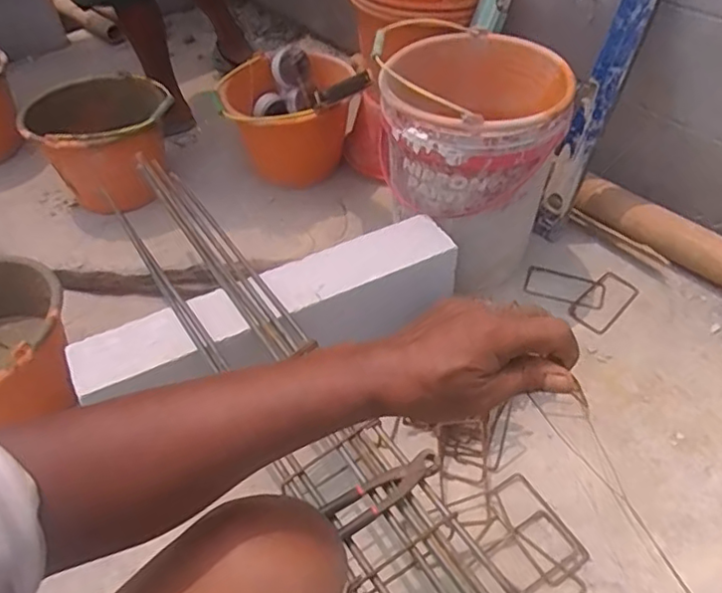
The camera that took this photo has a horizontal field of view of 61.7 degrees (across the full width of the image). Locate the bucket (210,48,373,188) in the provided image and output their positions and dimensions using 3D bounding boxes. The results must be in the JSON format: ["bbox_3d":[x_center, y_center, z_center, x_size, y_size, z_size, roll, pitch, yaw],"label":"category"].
[{"bbox_3d":[-0.171,-0.451,1.566,0.339,0.259,0.285,-8,47,-5],"label":"bucket"}]

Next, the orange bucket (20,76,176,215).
[{"bbox_3d":[-0.654,-0.377,1.556,0.385,0.277,0.299,35,57,30],"label":"orange bucket"}]

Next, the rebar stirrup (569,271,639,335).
[{"bbox_3d":[0.488,0.008,1.201,0.163,0.007,0.080,-35,55,-29],"label":"rebar stirrup"}]

